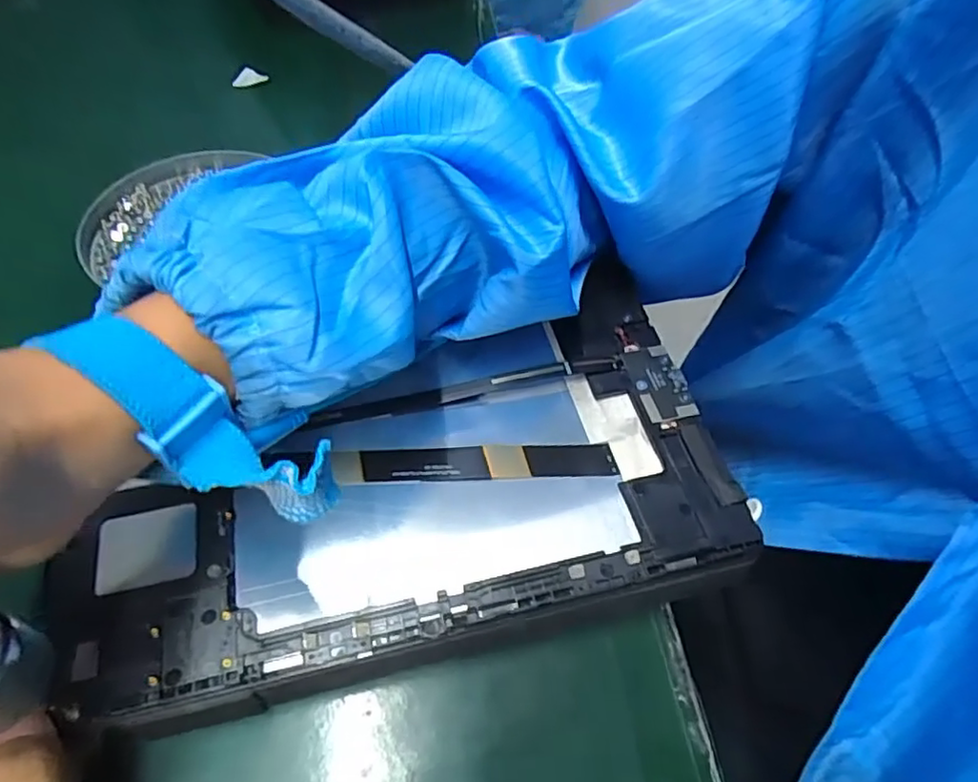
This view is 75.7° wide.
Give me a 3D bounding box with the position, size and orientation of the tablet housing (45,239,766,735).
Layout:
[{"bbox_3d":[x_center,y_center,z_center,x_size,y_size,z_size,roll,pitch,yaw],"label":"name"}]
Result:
[{"bbox_3d":[-0.029,0.032,0.234,0.234,0.009,0.129,-12,56,-12],"label":"tablet housing"}]

